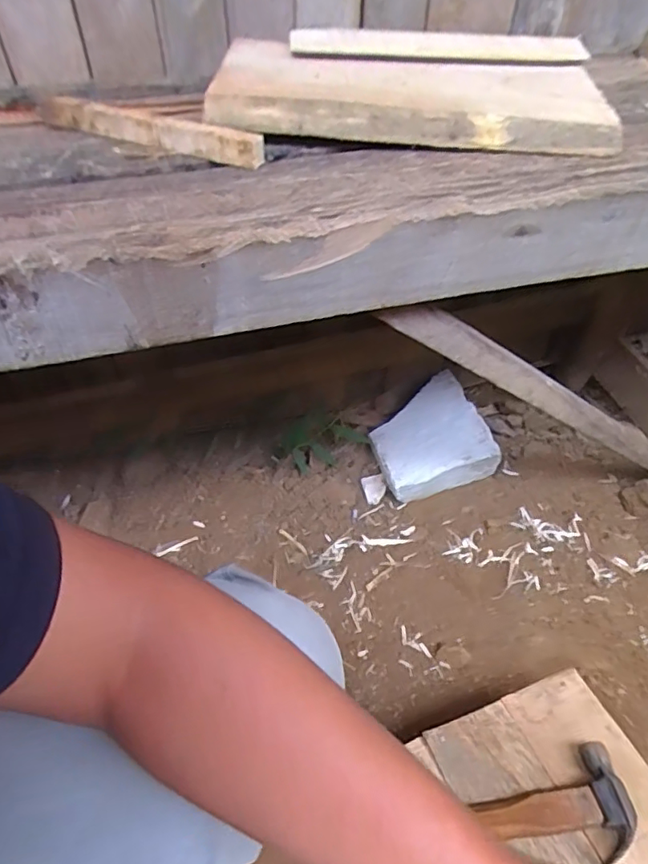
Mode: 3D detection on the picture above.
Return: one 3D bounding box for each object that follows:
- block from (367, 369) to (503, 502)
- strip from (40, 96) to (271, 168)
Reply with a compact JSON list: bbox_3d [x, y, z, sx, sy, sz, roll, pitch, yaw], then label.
[{"bbox_3d":[0.190,0.011,1.057,0.210,0.083,0.212,-16,49,-11],"label":"block"},{"bbox_3d":[-0.154,-0.258,0.470,0.229,0.028,0.024,18,51,19],"label":"strip"}]

